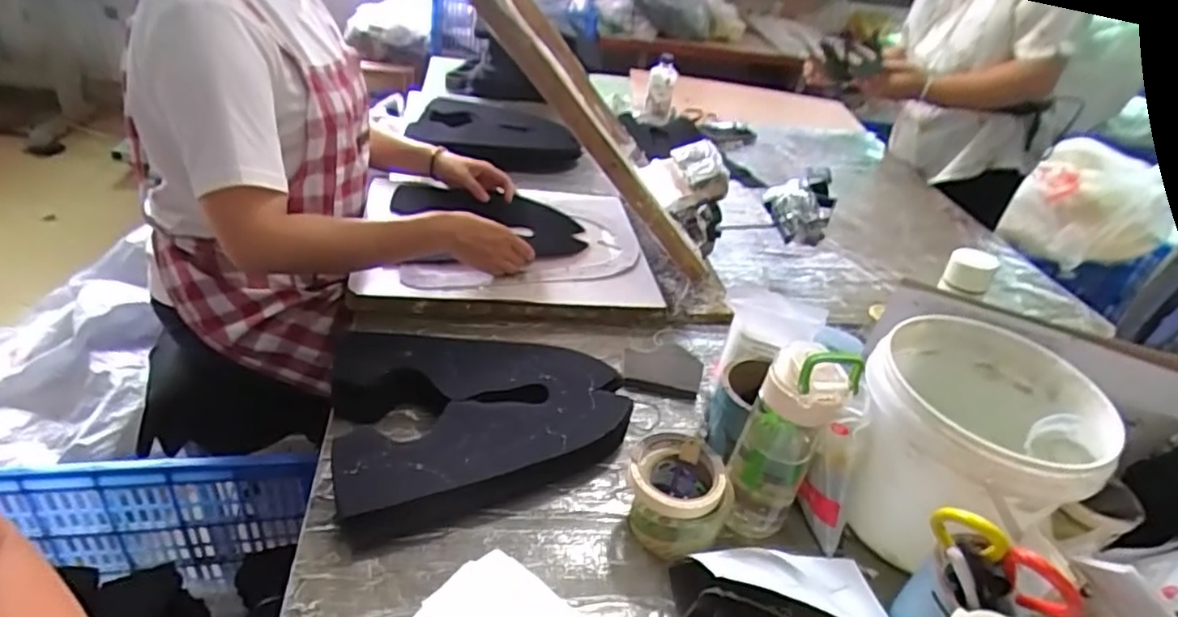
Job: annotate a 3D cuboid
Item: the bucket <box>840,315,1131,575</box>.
[{"bbox_3d":[0.375,0.143,0.656,0.200,0.190,0.197,6,35,-5],"label":"bucket"}]

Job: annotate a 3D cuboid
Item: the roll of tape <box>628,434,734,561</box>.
[{"bbox_3d":[0.087,0.188,0.640,0.103,0.074,0.090,22,37,17],"label":"roll of tape"}]

